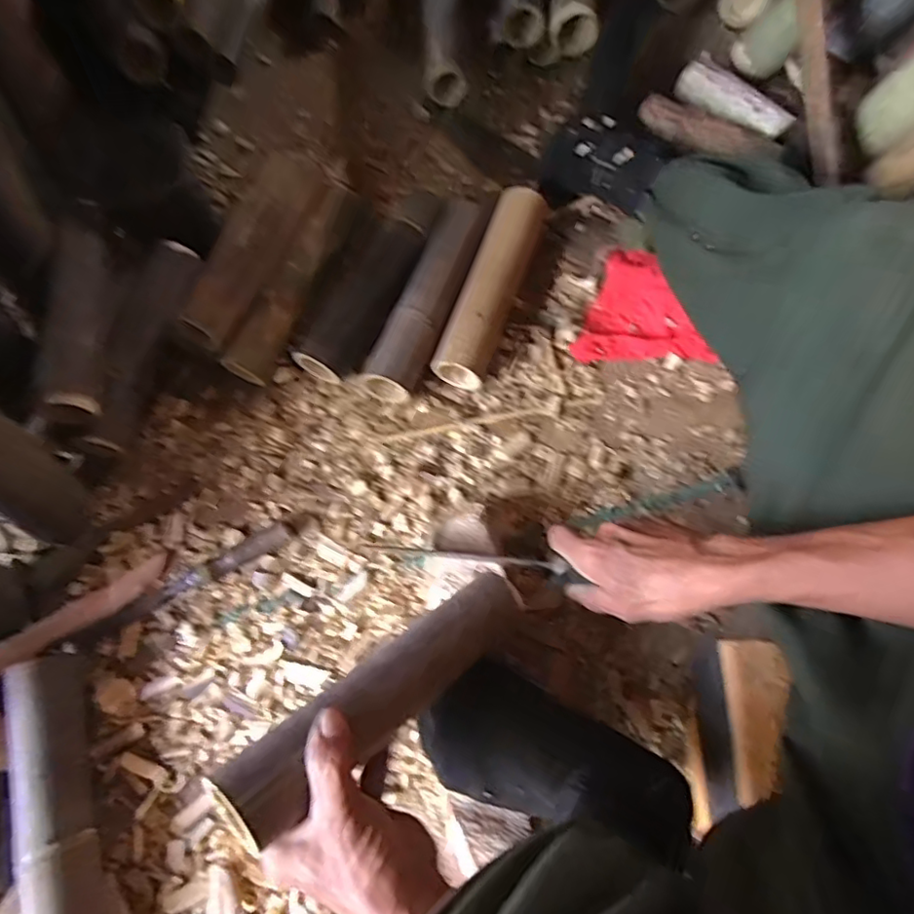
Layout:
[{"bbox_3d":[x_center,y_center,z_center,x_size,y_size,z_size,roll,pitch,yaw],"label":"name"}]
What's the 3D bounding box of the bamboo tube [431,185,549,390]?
[{"bbox_3d":[0.041,-0.204,0.700,0.060,0.061,0.262,18,71,7],"label":"bamboo tube"}]

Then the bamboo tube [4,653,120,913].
[{"bbox_3d":[-0.358,0.315,0.526,0.052,0.062,0.267,-19,70,-6],"label":"bamboo tube"}]

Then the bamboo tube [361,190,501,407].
[{"bbox_3d":[-0.030,-0.200,0.698,0.072,0.069,0.284,22,71,9],"label":"bamboo tube"}]

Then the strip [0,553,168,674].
[{"bbox_3d":[-0.418,0.174,0.595,0.252,0.018,0.051,-26,71,-9],"label":"strip"}]

